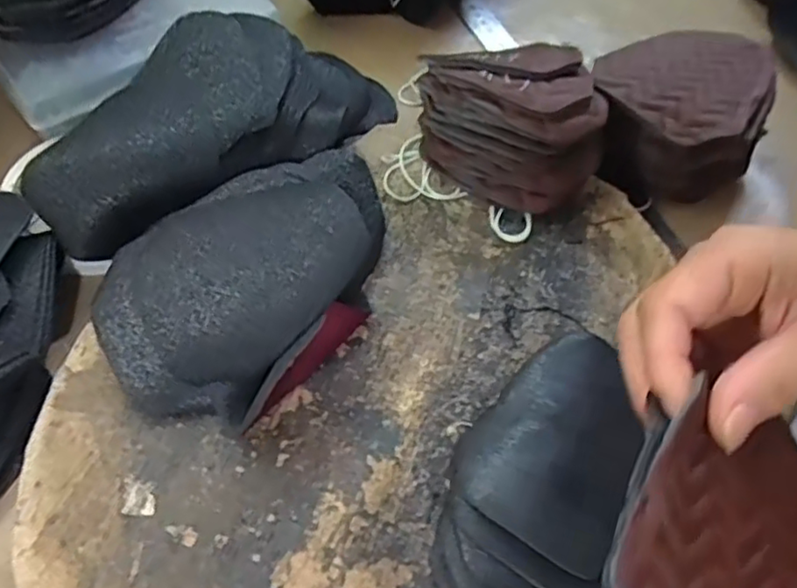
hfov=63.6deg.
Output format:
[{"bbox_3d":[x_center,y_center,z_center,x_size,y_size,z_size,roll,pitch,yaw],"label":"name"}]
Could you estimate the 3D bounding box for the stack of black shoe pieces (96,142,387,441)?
[{"bbox_3d":[-0.065,-0.012,0.300,0.102,0.056,0.152,37,62,17],"label":"stack of black shoe pieces"}]

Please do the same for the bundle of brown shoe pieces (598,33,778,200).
[{"bbox_3d":[0.166,-0.109,0.386,0.106,0.061,0.089,18,58,6],"label":"bundle of brown shoe pieces"}]

